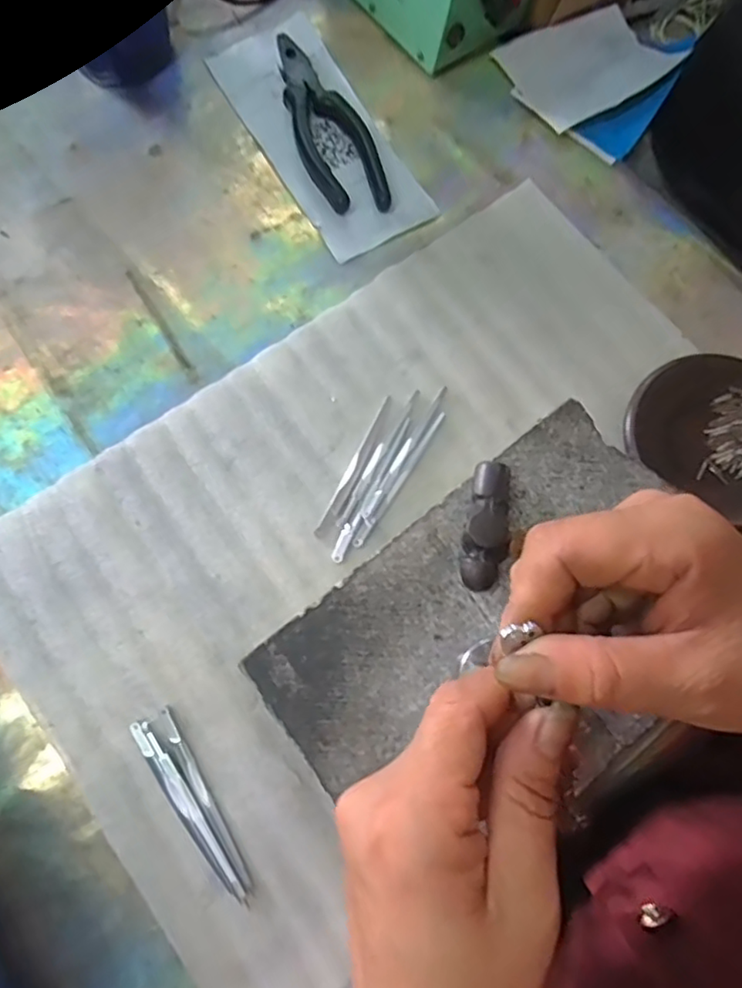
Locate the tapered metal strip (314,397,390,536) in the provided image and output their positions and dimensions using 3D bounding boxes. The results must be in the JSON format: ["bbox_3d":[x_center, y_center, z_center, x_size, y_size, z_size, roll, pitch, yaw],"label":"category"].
[{"bbox_3d":[-0.011,-0.020,0.383,0.005,0.004,0.101,24,75,7],"label":"tapered metal strip"}]

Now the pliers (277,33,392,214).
[{"bbox_3d":[-0.034,-0.272,0.448,0.050,0.014,0.162,-21,75,-6],"label":"pliers"}]

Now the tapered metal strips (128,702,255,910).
[{"bbox_3d":[-0.097,0.169,0.331,0.022,0.006,0.105,-30,76,-9],"label":"tapered metal strips"}]

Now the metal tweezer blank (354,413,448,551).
[{"bbox_3d":[0.020,-0.010,0.381,0.006,0.004,0.101,33,76,9],"label":"metal tweezer blank"}]

